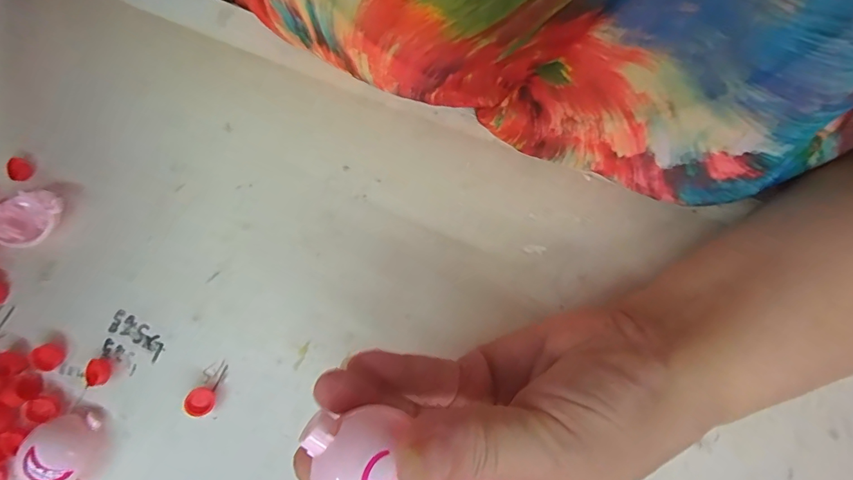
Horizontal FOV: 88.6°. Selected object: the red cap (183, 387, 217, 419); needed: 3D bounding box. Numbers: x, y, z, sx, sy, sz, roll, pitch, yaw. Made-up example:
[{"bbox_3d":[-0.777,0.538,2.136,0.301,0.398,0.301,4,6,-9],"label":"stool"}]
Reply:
[{"bbox_3d":[-0.104,0.075,0.201,0.012,0.008,0.013,0,73,0],"label":"red cap"}]

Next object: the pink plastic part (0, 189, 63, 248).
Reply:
[{"bbox_3d":[-0.200,-0.011,0.220,0.033,0.016,0.031,23,74,6],"label":"pink plastic part"}]

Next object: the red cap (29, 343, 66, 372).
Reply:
[{"bbox_3d":[-0.180,0.055,0.206,0.012,0.007,0.012,0,73,0],"label":"red cap"}]

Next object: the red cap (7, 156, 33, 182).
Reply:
[{"bbox_3d":[-0.219,-0.038,0.235,0.013,0.005,0.012,0,73,0],"label":"red cap"}]

